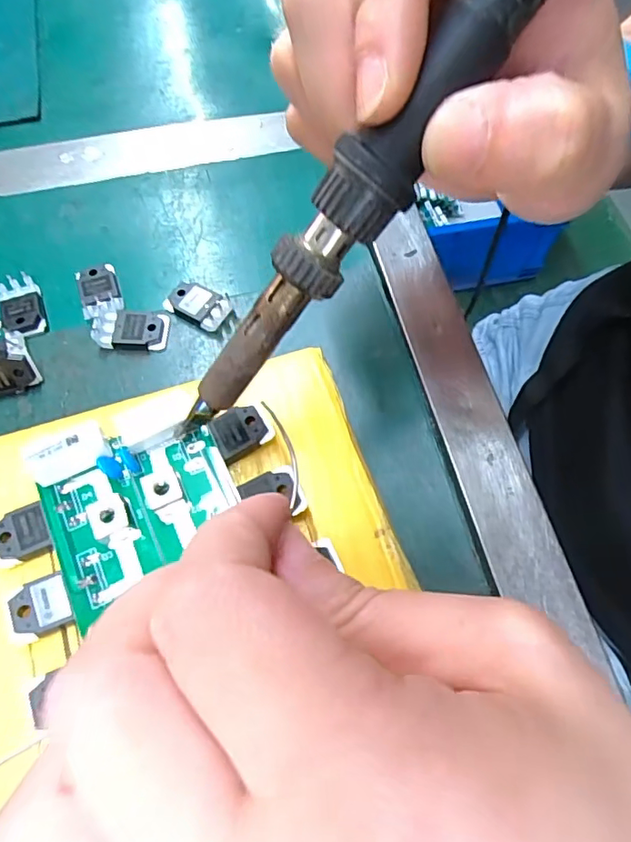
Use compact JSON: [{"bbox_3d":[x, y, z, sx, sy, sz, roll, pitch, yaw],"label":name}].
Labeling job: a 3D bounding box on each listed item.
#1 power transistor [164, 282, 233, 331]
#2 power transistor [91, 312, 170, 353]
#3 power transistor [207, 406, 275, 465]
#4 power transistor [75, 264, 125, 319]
[{"bbox_3d":[-0.047,-0.047,0.214,0.026,0.007,0.016,27,68,12],"label":"power transistor"},{"bbox_3d":[-0.073,-0.035,0.208,0.029,0.006,0.016,0,65,-1],"label":"power transistor"},{"bbox_3d":[-0.024,0.003,0.171,0.020,0.006,0.015,-28,69,-13],"label":"power transistor"},{"bbox_3d":[-0.089,-0.053,0.217,0.016,0.004,0.026,-19,67,-9],"label":"power transistor"}]

